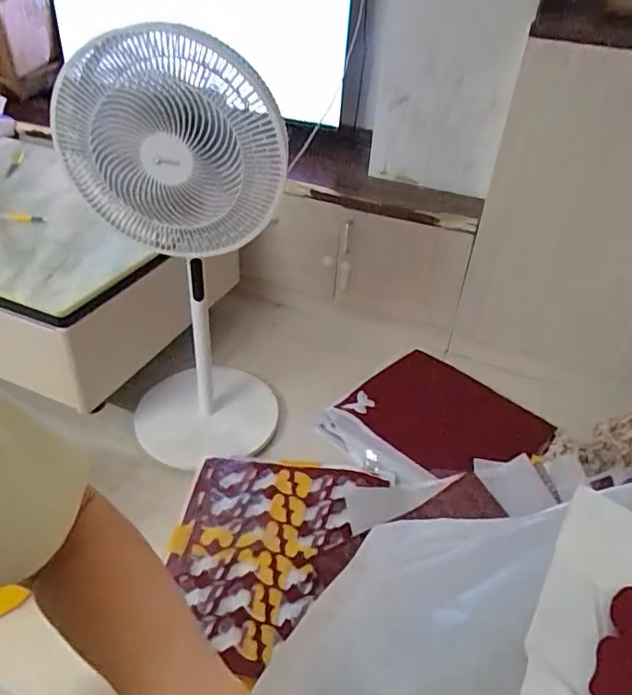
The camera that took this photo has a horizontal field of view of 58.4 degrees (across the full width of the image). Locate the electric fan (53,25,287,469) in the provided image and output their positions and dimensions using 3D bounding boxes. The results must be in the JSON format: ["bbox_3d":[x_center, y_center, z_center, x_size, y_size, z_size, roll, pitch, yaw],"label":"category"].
[{"bbox_3d":[-0.259,-0.128,1.208,0.365,0.967,0.291,2,38,-3],"label":"electric fan"}]

